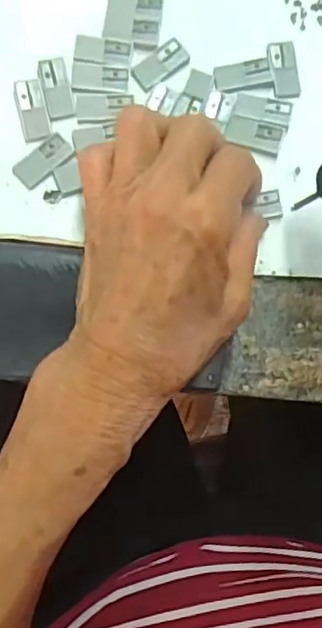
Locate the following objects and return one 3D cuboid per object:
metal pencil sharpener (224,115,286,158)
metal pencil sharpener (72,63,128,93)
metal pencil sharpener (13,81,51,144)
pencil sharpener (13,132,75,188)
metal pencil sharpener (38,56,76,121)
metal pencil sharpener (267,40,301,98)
[{"bbox_3d":[0.045,-0.086,0.281,0.027,0.004,0.016,17,82,-5],"label":"metal pencil sharpener"},{"bbox_3d":[-0.029,-0.112,0.278,0.026,0.004,0.014,1,84,-7],"label":"metal pencil sharpener"},{"bbox_3d":[-0.060,-0.095,0.271,0.012,0.004,0.029,-13,86,-8],"label":"metal pencil sharpener"},{"bbox_3d":[-0.054,-0.071,0.269,0.028,0.004,0.014,-43,90,-9],"label":"pencil sharpener"},{"bbox_3d":[-0.049,-0.106,0.274,0.013,0.004,0.030,-12,85,-8],"label":"metal pencil sharpener"},{"bbox_3d":[0.061,-0.121,0.289,0.014,0.004,0.030,-6,85,-7],"label":"metal pencil sharpener"}]

